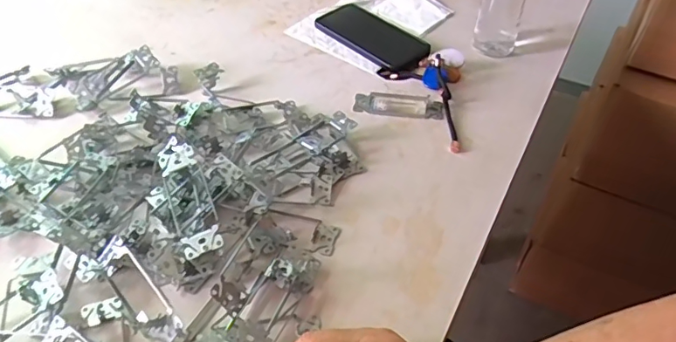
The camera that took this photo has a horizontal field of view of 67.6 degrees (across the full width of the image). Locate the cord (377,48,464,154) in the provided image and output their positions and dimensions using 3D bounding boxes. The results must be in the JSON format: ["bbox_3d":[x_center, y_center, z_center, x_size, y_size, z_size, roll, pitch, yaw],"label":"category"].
[{"bbox_3d":[0.102,-0.095,0.623,0.108,0.029,0.169,4,50,6],"label":"cord"}]

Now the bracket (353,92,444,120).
[{"bbox_3d":[0.075,-0.083,0.627,0.108,0.007,0.040,8,47,8],"label":"bracket"}]

